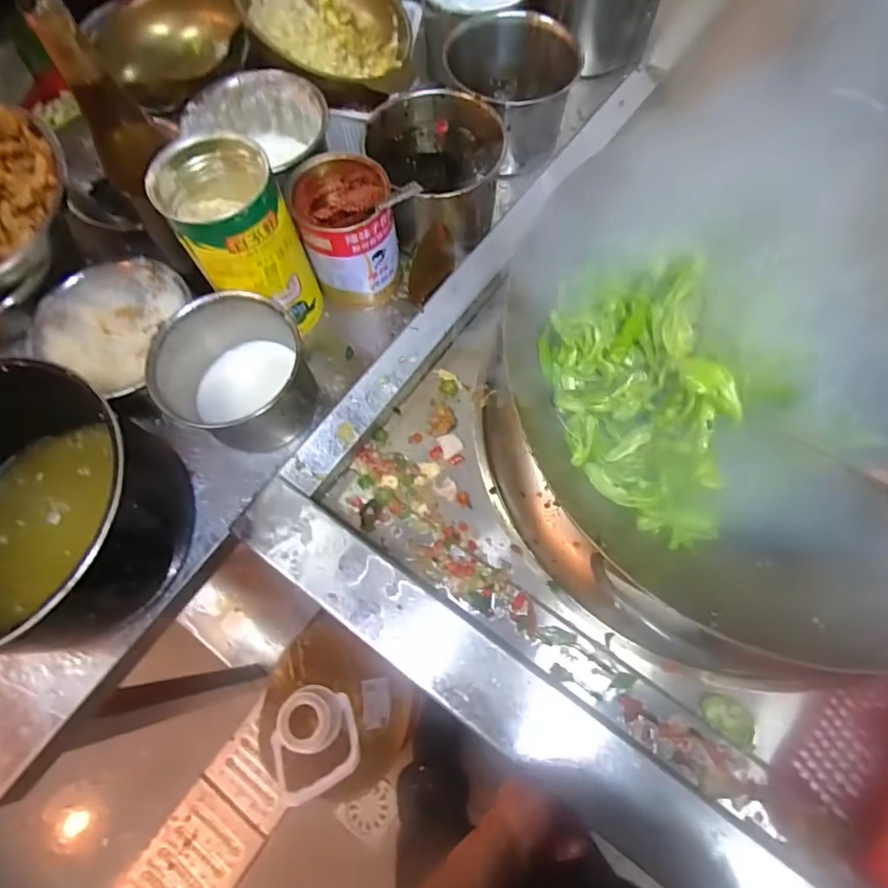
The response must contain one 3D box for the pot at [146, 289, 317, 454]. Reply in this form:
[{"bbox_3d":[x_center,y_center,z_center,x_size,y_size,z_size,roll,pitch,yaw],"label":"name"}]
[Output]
[{"bbox_3d":[-0.208,-0.069,0.509,0.139,0.112,0.131,0,69,0],"label":"pot"}]

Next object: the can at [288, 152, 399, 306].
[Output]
[{"bbox_3d":[-0.103,-0.229,0.558,0.098,0.130,0.099,-13,70,-4],"label":"can"}]

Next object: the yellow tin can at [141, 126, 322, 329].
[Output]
[{"bbox_3d":[-0.198,-0.199,0.507,0.100,0.179,0.108,-31,72,-10],"label":"yellow tin can"}]

